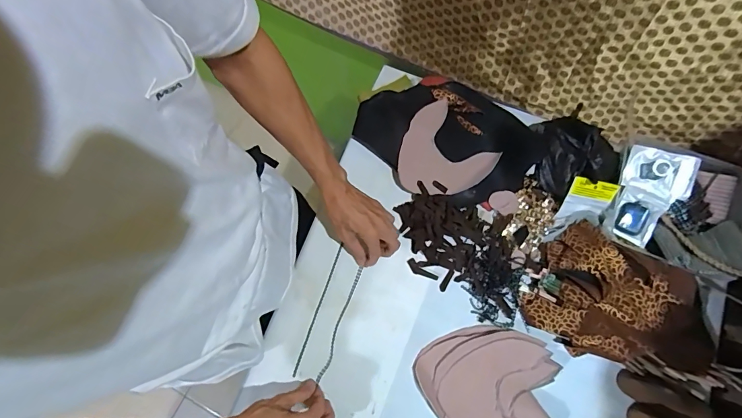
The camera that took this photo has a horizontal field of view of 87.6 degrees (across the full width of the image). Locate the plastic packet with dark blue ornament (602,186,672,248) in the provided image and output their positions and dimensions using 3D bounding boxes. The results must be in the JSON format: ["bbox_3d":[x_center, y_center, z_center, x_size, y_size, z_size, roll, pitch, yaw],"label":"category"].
[{"bbox_3d":[0.434,0.011,0.640,0.074,0.015,0.081,29,96,17],"label":"plastic packet with dark blue ornament"}]

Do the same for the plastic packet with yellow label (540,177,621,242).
[{"bbox_3d":[0.344,0.008,0.632,0.081,0.014,0.116,15,110,-11],"label":"plastic packet with yellow label"}]

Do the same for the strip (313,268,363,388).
[{"bbox_3d":[-0.050,0.187,0.637,0.013,0.004,0.188,19,74,6],"label":"strip"}]

